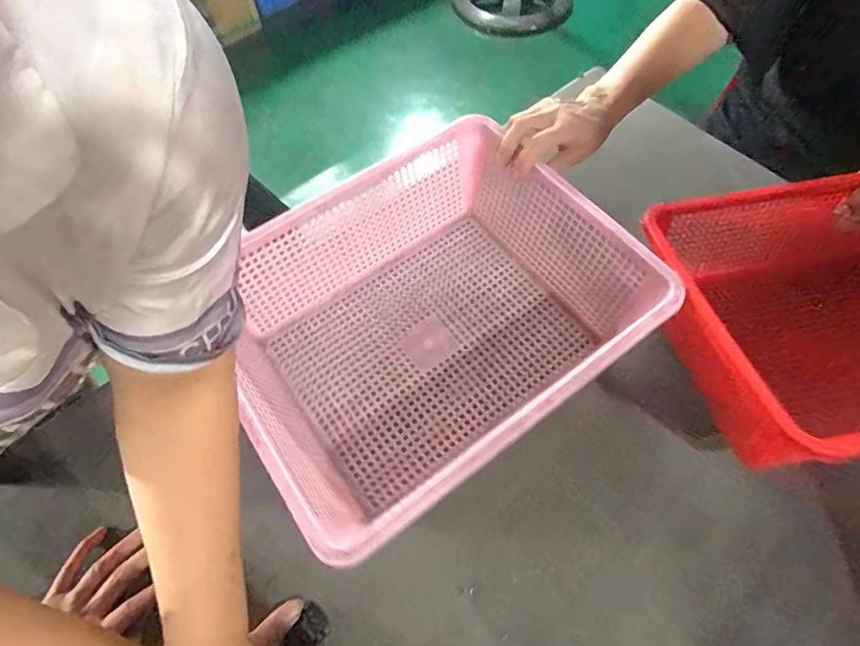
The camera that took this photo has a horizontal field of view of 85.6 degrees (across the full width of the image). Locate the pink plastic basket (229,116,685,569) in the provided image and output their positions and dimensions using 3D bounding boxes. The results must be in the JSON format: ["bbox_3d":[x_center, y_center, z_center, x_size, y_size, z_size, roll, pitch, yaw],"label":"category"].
[{"bbox_3d":[-0.004,-0.002,0.479,0.369,0.131,0.302,-34,66,-14],"label":"pink plastic basket"}]

